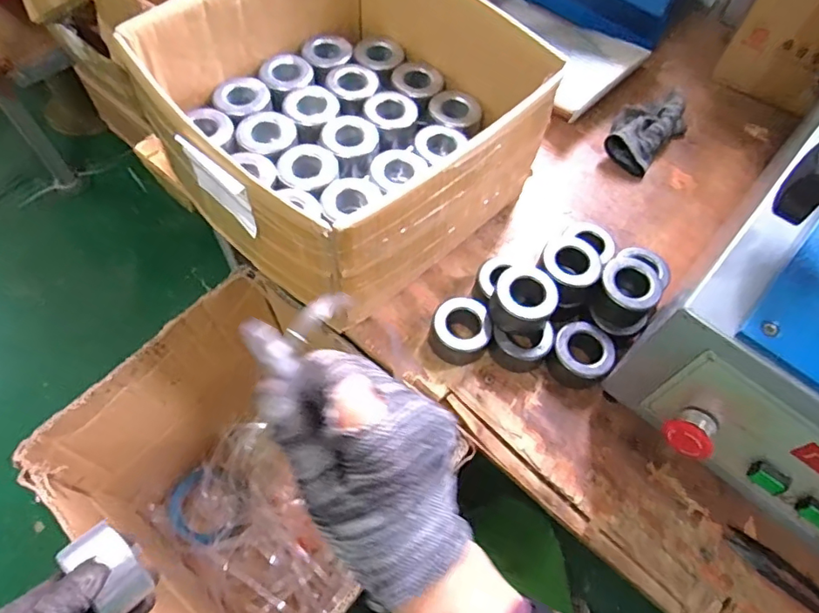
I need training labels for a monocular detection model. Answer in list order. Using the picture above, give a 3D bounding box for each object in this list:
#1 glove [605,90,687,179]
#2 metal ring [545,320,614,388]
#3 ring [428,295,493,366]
[{"bbox_3d":[0.320,-0.245,0.708,0.081,0.041,0.132,40,66,18],"label":"glove"},{"bbox_3d":[0.175,0.051,0.538,0.058,0.039,0.059,1,61,-3],"label":"metal ring"},{"bbox_3d":[0.054,0.025,0.543,0.060,0.037,0.058,1,61,-3],"label":"ring"}]

